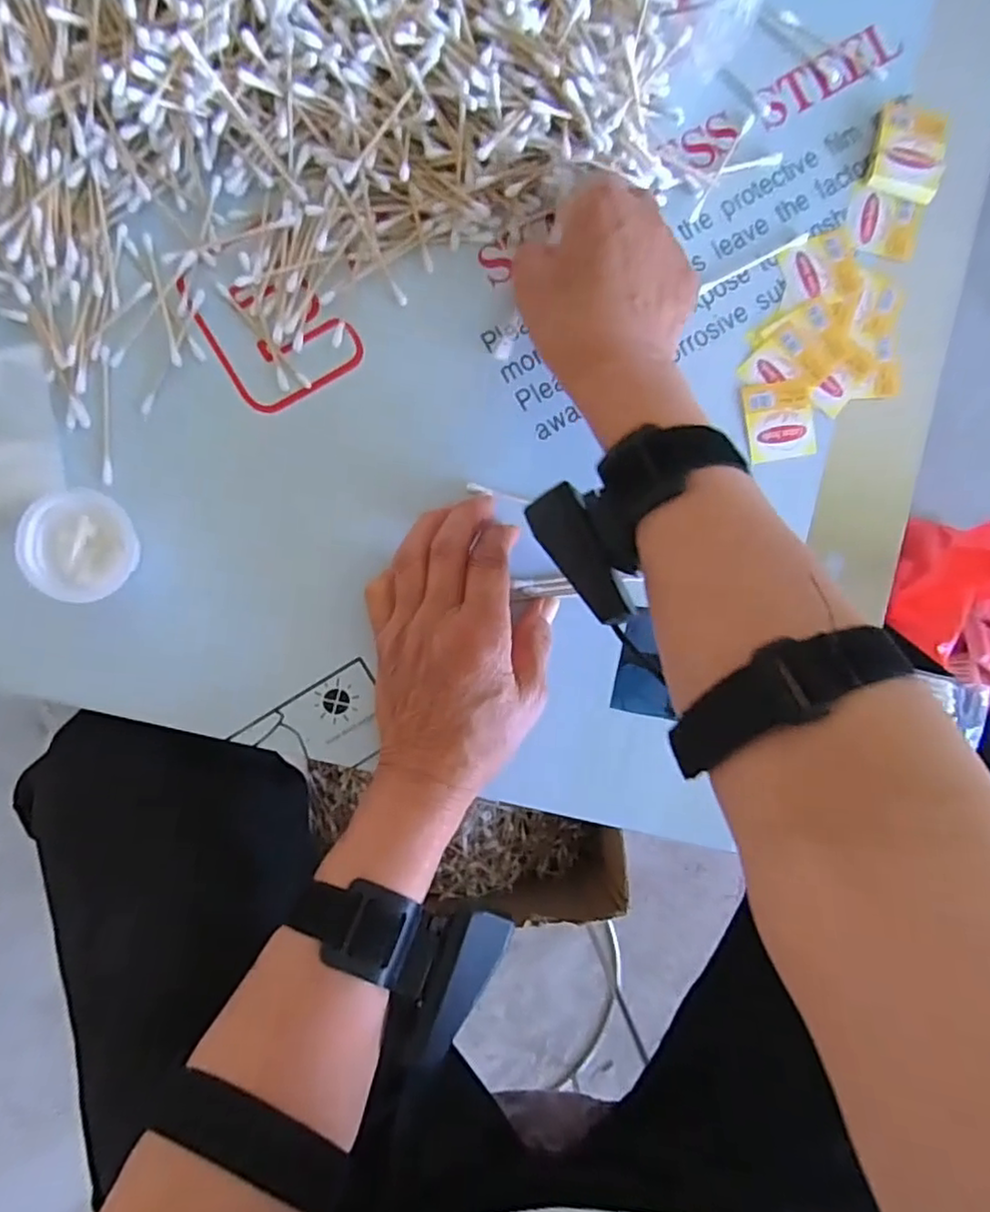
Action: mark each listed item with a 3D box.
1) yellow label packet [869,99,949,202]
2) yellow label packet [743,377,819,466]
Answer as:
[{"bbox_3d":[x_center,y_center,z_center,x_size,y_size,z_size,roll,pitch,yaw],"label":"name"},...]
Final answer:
[{"bbox_3d":[0.236,-0.259,0.373,0.040,0.011,0.049,10,91,-5],"label":"yellow label packet"},{"bbox_3d":[0.164,-0.106,0.375,0.039,0.004,0.044,-10,93,-5],"label":"yellow label packet"}]

